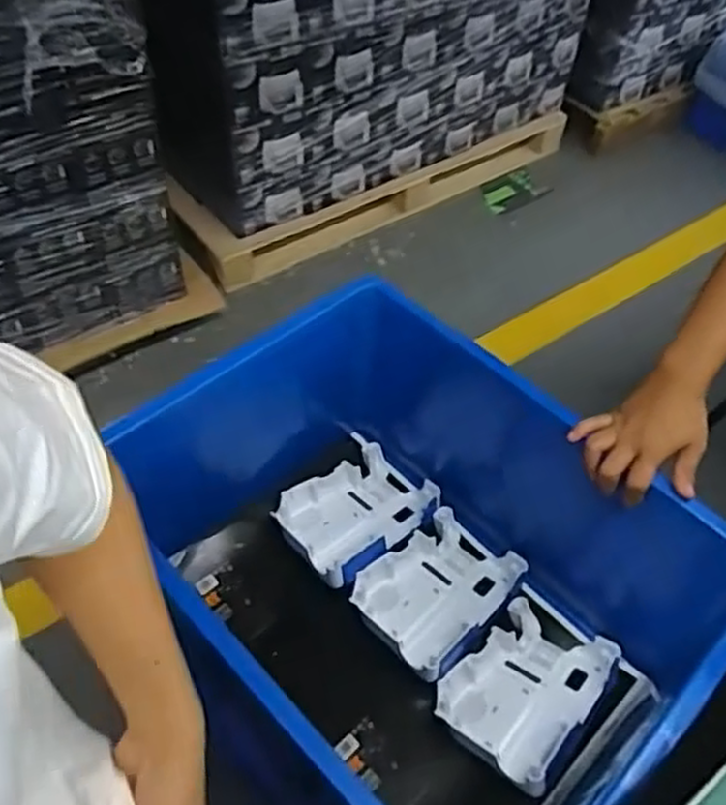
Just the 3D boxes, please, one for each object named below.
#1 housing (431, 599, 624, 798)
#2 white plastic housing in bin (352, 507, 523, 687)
[{"bbox_3d":[0.186,0.329,0.847,0.141,0.067,0.195,35,55,22],"label":"housing"},{"bbox_3d":[0.093,0.231,0.921,0.194,0.053,0.143,-33,61,-29],"label":"white plastic housing in bin"}]

